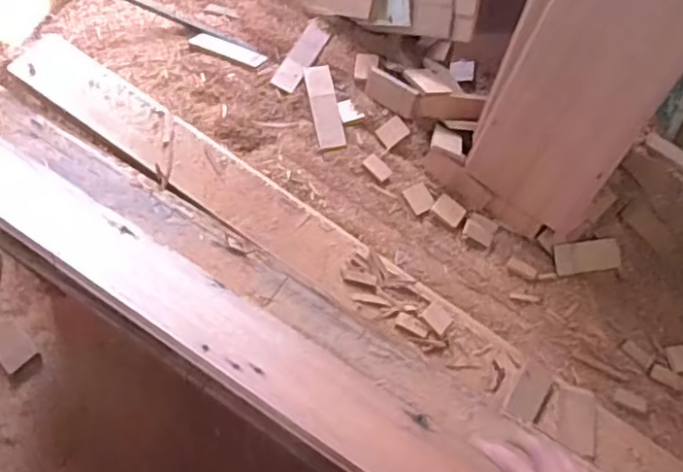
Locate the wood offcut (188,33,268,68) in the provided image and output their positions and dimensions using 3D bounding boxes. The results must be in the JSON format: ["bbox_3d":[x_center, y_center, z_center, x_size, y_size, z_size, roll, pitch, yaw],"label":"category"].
[{"bbox_3d":[-0.209,-0.338,1.166,0.155,0.007,0.044,23,51,17],"label":"wood offcut"}]

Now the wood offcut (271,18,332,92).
[{"bbox_3d":[-0.071,-0.324,1.151,0.046,0.007,0.148,26,71,11],"label":"wood offcut"}]

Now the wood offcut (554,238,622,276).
[{"bbox_3d":[0.393,0.033,1.023,0.102,0.017,0.050,-9,69,-2],"label":"wood offcut"}]

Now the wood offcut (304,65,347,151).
[{"bbox_3d":[-0.029,-0.226,1.107,0.047,0.007,0.162,-11,69,-3],"label":"wood offcut"}]

